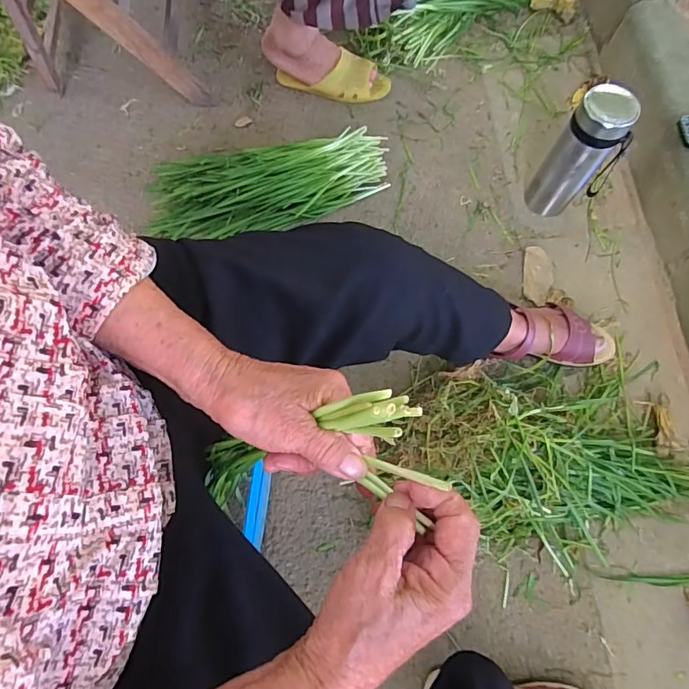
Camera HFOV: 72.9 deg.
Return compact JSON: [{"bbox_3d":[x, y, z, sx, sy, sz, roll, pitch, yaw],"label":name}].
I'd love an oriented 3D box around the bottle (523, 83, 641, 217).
[{"bbox_3d":[0.406,-0.316,0.800,0.104,0.222,0.093,41,76,11],"label":"bottle"}]

